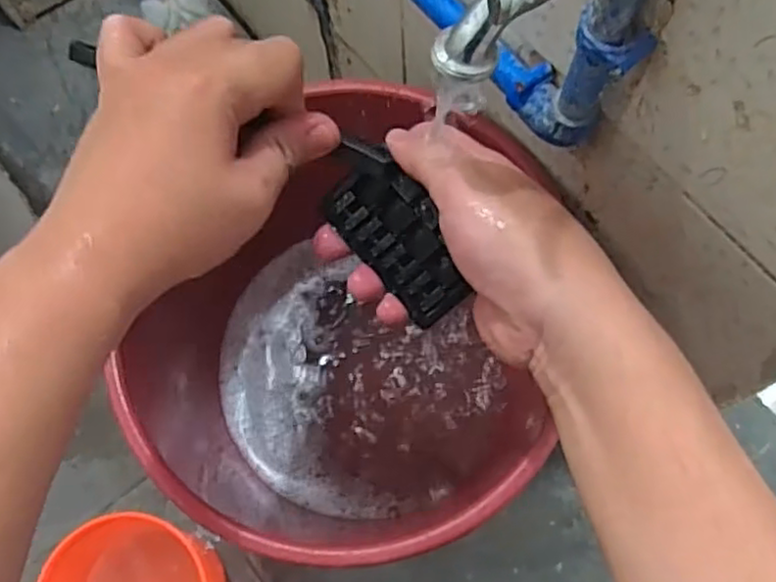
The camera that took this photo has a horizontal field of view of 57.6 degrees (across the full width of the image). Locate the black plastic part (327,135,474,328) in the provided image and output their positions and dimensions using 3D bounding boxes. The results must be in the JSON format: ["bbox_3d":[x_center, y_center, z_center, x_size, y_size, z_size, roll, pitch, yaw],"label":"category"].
[{"bbox_3d":[0.004,-0.029,0.364,0.042,0.025,0.099,-32,96,-9],"label":"black plastic part"}]

